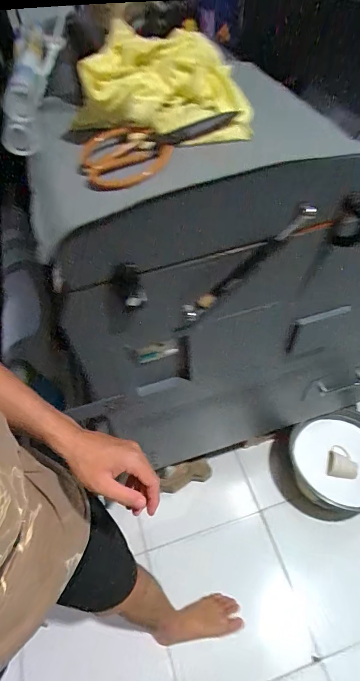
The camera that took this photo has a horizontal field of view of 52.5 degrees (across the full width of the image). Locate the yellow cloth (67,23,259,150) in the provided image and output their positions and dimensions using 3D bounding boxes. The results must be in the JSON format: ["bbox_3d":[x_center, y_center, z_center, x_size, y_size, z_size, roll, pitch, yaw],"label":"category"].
[{"bbox_3d":[-0.028,-0.315,0.455,0.231,0.092,0.108,2,53,6],"label":"yellow cloth"}]

